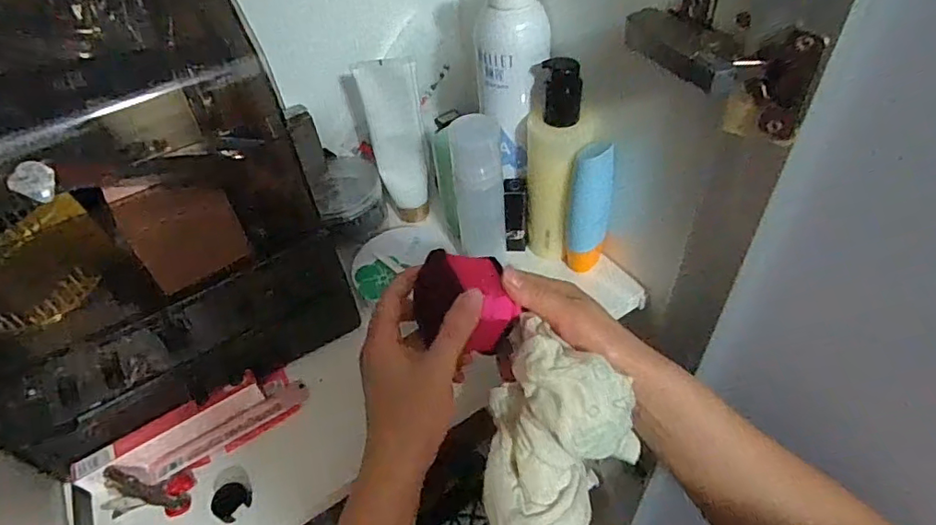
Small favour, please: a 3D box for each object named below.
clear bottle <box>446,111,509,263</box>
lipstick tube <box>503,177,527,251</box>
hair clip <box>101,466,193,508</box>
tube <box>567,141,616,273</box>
[{"bbox_3d":[0.008,-0.061,0.461,0.046,0.139,0.044,-4,47,2],"label":"clear bottle"},{"bbox_3d":[0.042,-0.042,0.487,0.019,0.072,0.023,0,47,6],"label":"lipstick tube"},{"bbox_3d":[-0.219,0.154,0.371,0.059,0.006,0.013,18,50,4],"label":"hair clip"},{"bbox_3d":[0.098,-0.042,0.440,0.027,0.110,0.026,24,54,25],"label":"tube"}]

